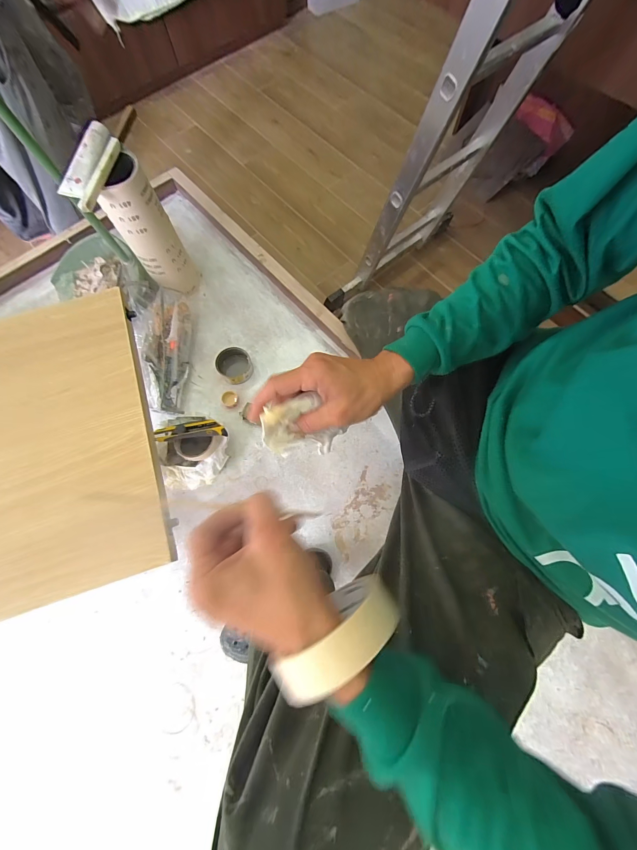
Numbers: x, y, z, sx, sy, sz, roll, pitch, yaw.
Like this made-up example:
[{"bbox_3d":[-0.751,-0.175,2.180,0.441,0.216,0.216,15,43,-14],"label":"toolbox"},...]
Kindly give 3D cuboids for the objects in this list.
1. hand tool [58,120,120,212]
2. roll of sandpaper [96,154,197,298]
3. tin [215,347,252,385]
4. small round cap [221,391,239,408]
[{"bbox_3d":[-0.429,-0.485,0.604,0.071,0.036,0.175,17,73,7],"label":"hand tool"},{"bbox_3d":[-0.388,-0.436,0.767,0.111,0.308,0.087,-31,74,-8],"label":"roll of sandpaper"},{"bbox_3d":[-0.205,-0.145,0.801,0.080,0.048,0.082,-1,73,2],"label":"tin"},{"bbox_3d":[-0.217,-0.065,0.787,0.039,0.018,0.039,-1,73,2],"label":"small round cap"}]

